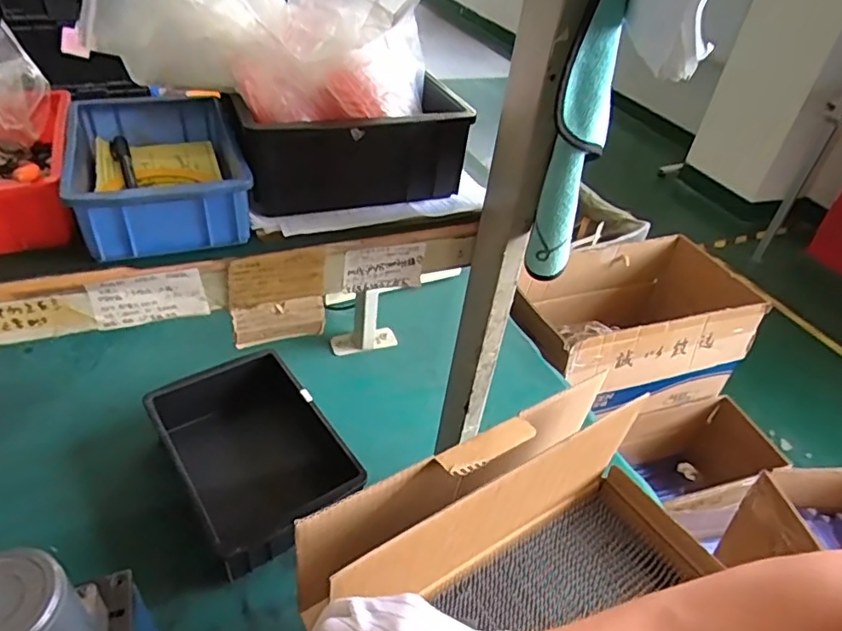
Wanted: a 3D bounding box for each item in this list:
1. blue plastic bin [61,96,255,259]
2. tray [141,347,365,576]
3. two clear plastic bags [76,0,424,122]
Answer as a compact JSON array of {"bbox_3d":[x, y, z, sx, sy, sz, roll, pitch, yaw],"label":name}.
[{"bbox_3d":[-0.226,-0.127,0.493,0.125,0.055,0.191,-12,43,-22],"label":"blue plastic bin"},{"bbox_3d":[-0.231,0.192,0.798,0.197,0.089,0.288,-22,48,-31],"label":"tray"},{"bbox_3d":[-0.118,-0.259,0.463,0.247,0.155,0.165,-1,40,-10],"label":"two clear plastic bags"}]

